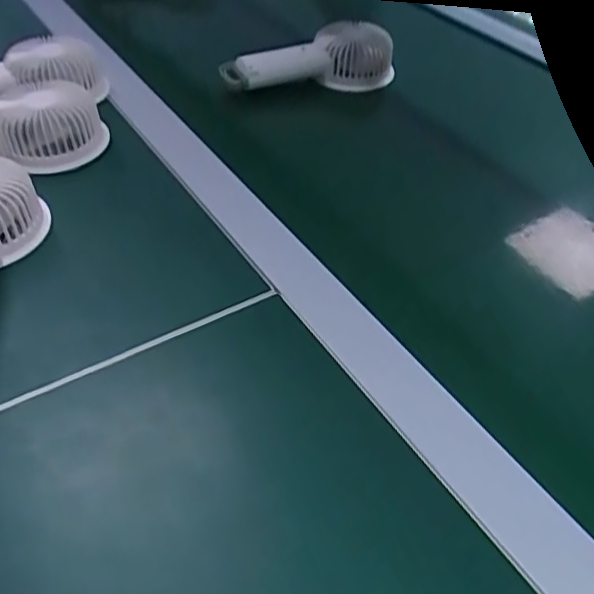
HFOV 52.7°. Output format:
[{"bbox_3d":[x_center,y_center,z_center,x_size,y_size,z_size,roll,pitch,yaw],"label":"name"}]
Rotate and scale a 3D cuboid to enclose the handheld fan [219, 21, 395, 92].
[{"bbox_3d":[0.013,-0.227,0.579,0.171,0.048,0.045,-11,48,-14],"label":"handheld fan"}]

